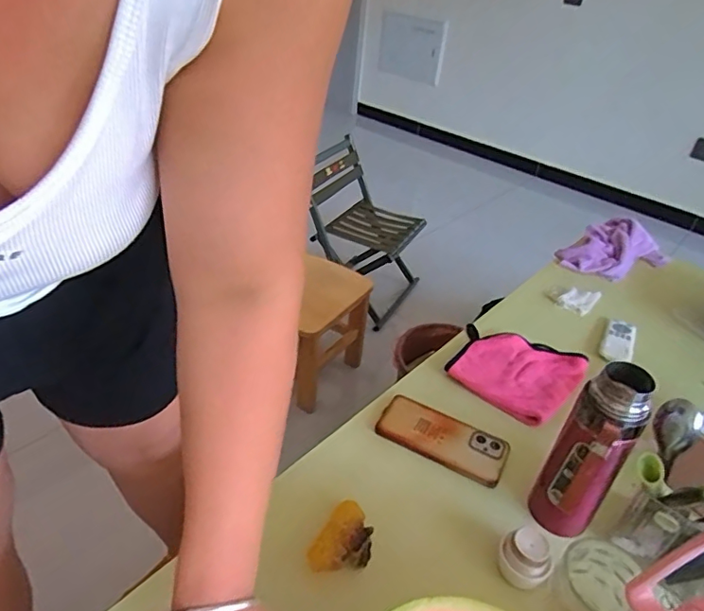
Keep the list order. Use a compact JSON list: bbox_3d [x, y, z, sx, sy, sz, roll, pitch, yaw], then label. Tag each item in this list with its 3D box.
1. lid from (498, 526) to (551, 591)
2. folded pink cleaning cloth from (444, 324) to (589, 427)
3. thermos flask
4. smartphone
[{"bbox_3d":[0.179,0.260,0.542,0.046,0.044,0.048,4,36,-3],"label":"lid"},{"bbox_3d":[0.246,0.092,0.809,0.180,0.033,0.171,31,42,30],"label":"folded pink cleaning cloth"},{"bbox_3d":[0.247,0.157,0.554,0.066,0.203,0.066,27,40,26],"label":"thermos flask"},{"bbox_3d":[0.117,0.168,0.685,0.165,0.015,0.076,20,39,20],"label":"smartphone"}]

